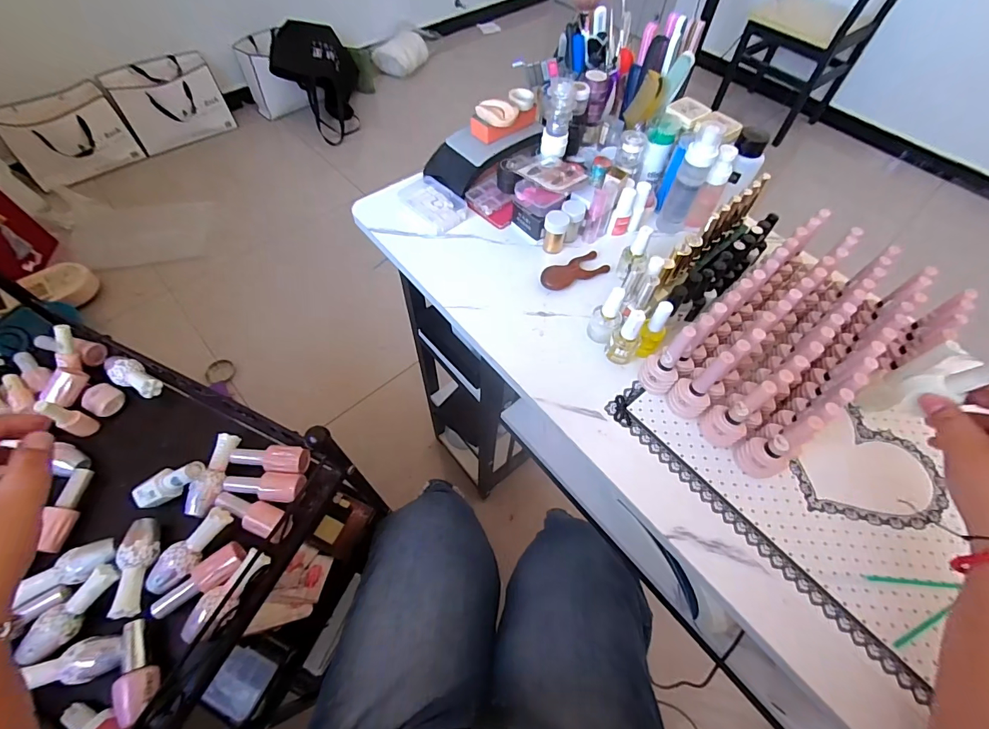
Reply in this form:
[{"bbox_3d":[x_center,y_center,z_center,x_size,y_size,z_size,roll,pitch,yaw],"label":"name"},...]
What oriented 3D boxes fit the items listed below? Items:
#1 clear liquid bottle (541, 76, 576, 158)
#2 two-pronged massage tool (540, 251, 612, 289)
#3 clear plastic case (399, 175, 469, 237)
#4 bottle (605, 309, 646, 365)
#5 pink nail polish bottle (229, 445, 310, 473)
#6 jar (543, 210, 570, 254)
[{"bbox_3d":[0.081,-0.314,0.553,0.035,0.085,0.032,10,60,5],"label":"clear liquid bottle"},{"bbox_3d":[0.101,-0.120,0.546,0.088,0.011,0.035,-22,62,-13],"label":"two-pronged massage tool"},{"bbox_3d":[-0.087,-0.221,0.593,0.093,0.018,0.069,37,66,19],"label":"clear plastic case"},{"bbox_3d":[0.141,-0.028,0.456,0.030,0.075,0.026,27,63,15],"label":"bottle"},{"bbox_3d":[-0.262,0.111,0.502,0.090,0.024,0.029,4,60,2],"label":"pink nail polish bottle"},{"bbox_3d":[0.078,-0.170,0.551,0.029,0.052,0.025,10,60,5],"label":"jar"}]

